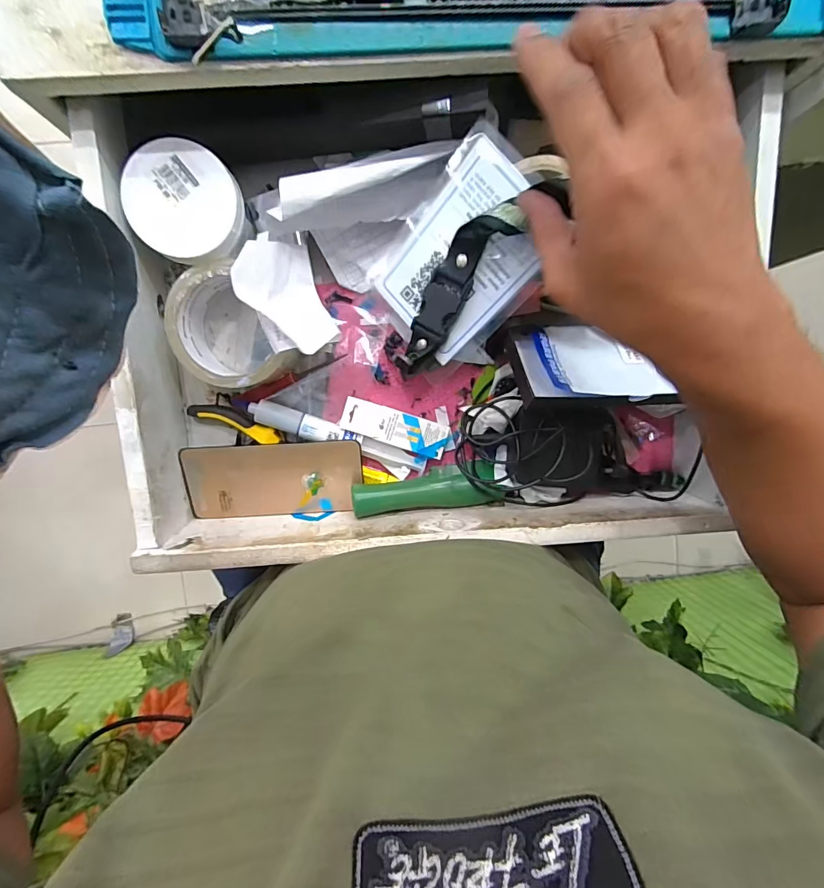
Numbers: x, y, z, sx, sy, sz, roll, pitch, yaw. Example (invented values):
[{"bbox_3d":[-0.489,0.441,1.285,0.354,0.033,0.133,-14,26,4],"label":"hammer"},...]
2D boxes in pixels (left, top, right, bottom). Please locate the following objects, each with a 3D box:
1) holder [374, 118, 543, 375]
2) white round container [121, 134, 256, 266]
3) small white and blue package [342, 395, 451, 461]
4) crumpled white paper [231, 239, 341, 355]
[{"bbox_3d":[0.029,-0.135,0.325,0.150,0.029,0.106,-40,85,31],"label":"holder"},{"bbox_3d":[-0.164,-0.173,0.323,0.076,0.045,0.076,0,95,-3],"label":"white round container"},{"bbox_3d":[-0.014,-0.014,0.382,0.094,0.009,0.030,17,94,-5],"label":"small white and blue package"},{"bbox_3d":[-0.081,-0.107,0.310,0.081,0.068,0.031,45,131,13],"label":"crumpled white paper"}]

